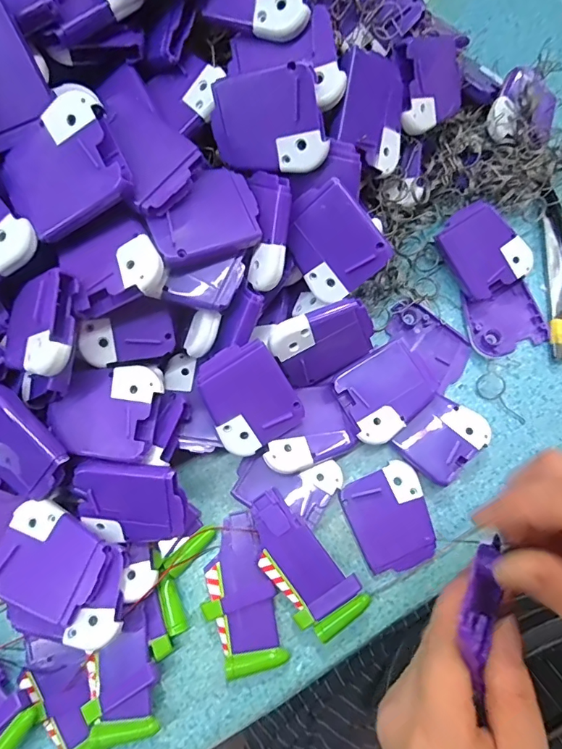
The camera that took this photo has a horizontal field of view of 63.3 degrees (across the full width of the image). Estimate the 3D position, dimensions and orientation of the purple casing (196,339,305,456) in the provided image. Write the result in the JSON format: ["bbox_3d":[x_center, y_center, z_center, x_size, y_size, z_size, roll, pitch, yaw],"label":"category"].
[{"bbox_3d":[-0.020,0.014,0.273,0.051,0.007,0.061,-32,105,-1],"label":"purple casing"}]

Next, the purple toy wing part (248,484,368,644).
[{"bbox_3d":[0.010,0.116,0.278,0.039,0.014,0.088,-40,78,-9],"label":"purple toy wing part"}]

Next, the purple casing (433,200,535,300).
[{"bbox_3d":[0.142,-0.087,0.323,0.051,0.013,0.061,-42,93,-1],"label":"purple casing"}]

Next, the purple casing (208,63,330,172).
[{"bbox_3d":[-0.007,-0.137,0.250,0.060,0.050,0.004,-1,30,18],"label":"purple casing"}]

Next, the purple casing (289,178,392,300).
[{"bbox_3d":[0.029,-0.077,0.268,0.051,0.006,0.059,-37,97,29],"label":"purple casing"}]

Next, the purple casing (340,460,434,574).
[{"bbox_3d":[0.072,0.093,0.293,0.052,0.005,0.061,-25,76,-6],"label":"purple casing"}]

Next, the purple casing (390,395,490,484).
[{"bbox_3d":[0.107,0.042,0.300,0.054,0.016,0.047,-42,78,-10],"label":"purple casing"}]

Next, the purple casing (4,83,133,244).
[{"bbox_3d":[-0.106,-0.101,0.223,0.060,0.009,0.052,-27,97,15],"label":"purple casing"}]

